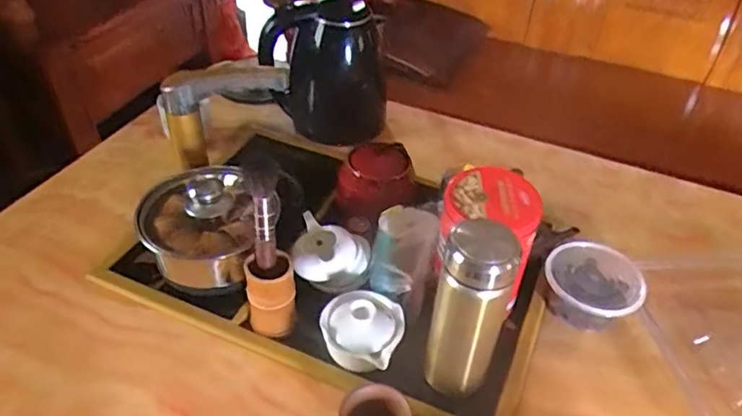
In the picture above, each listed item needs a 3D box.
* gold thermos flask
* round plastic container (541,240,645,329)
[{"bbox_3d":[0.092,0.101,0.561,0.061,0.187,0.066,8,42,6],"label":"gold thermos flask"},{"bbox_3d":[0.260,0.092,0.685,0.105,0.054,0.114,2,41,-2],"label":"round plastic container"}]

